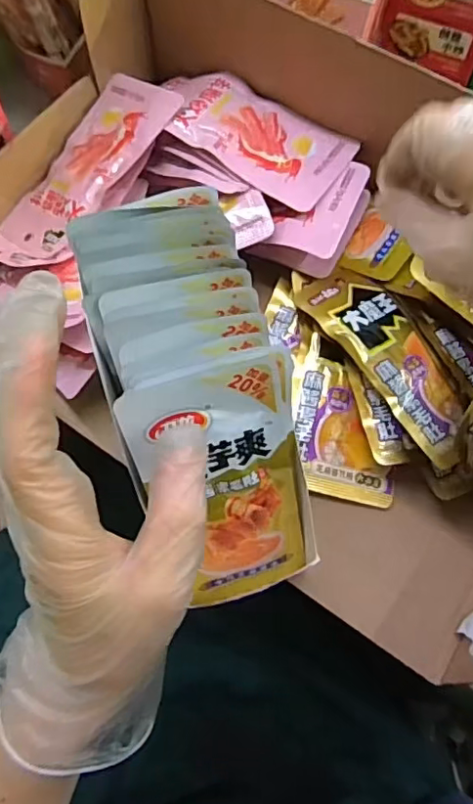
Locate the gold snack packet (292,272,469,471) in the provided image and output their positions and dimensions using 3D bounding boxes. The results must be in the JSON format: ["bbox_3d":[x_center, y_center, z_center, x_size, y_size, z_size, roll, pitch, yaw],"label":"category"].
[{"bbox_3d":[0.095,-0.031,0.357,0.049,0.013,0.149,-33,73,-12],"label":"gold snack packet"}]

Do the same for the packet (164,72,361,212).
[{"bbox_3d":[0.015,-0.182,0.386,0.124,0.015,0.073,32,73,11],"label":"packet"}]

